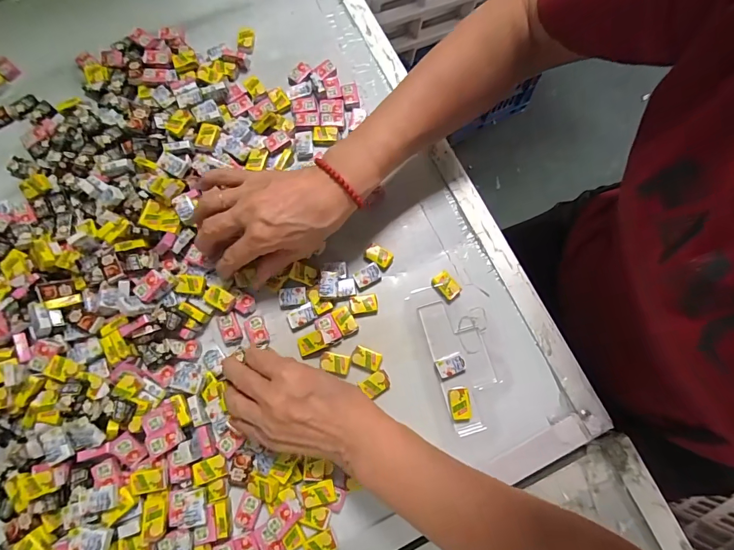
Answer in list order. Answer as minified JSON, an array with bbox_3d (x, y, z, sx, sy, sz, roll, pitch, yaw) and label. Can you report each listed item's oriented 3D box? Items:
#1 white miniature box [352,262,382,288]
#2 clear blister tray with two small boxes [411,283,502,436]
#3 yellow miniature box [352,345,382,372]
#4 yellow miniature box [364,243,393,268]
[{"bbox_3d":[0.000,0.000,0.372,0.024,0.004,0.017,-28,78,-8],"label":"white miniature box"},{"bbox_3d":[0.089,0.071,0.362,0.058,0.009,0.131,-16,76,-5],"label":"clear blister tray with two small boxes"},{"bbox_3d":[0.000,0.076,0.356,0.026,0.005,0.017,20,76,4],"label":"yellow miniature box"},{"bbox_3d":[0.011,-0.019,0.380,0.026,0.007,0.018,30,77,6],"label":"yellow miniature box"}]

